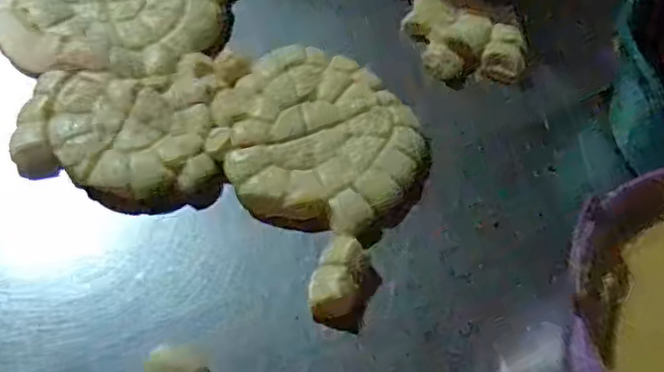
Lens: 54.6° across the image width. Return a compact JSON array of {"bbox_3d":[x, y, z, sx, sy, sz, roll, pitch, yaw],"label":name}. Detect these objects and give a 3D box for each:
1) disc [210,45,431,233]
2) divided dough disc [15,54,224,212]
[{"bbox_3d":[-0.016,-0.051,0.654,0.201,0.038,0.219,-35,65,-26],"label":"disc"},{"bbox_3d":[-0.205,-0.049,0.631,0.193,0.027,0.164,-10,57,-12],"label":"divided dough disc"}]

